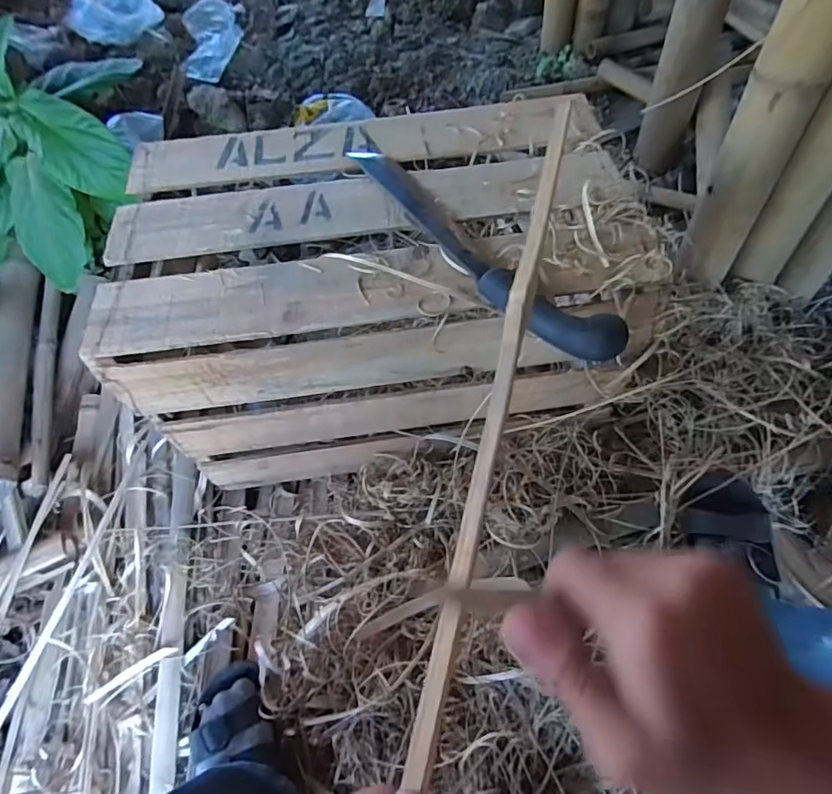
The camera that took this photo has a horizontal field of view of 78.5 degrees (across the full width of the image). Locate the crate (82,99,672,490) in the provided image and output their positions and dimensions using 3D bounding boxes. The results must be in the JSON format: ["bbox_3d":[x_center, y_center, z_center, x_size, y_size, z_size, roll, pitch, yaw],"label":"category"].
[{"bbox_3d":[-0.040,-0.131,0.703,0.589,0.312,0.368,-2,58,2],"label":"crate"}]

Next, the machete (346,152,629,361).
[{"bbox_3d":[0.042,-0.165,0.532,0.069,0.026,0.404,-35,63,-17],"label":"machete"}]

